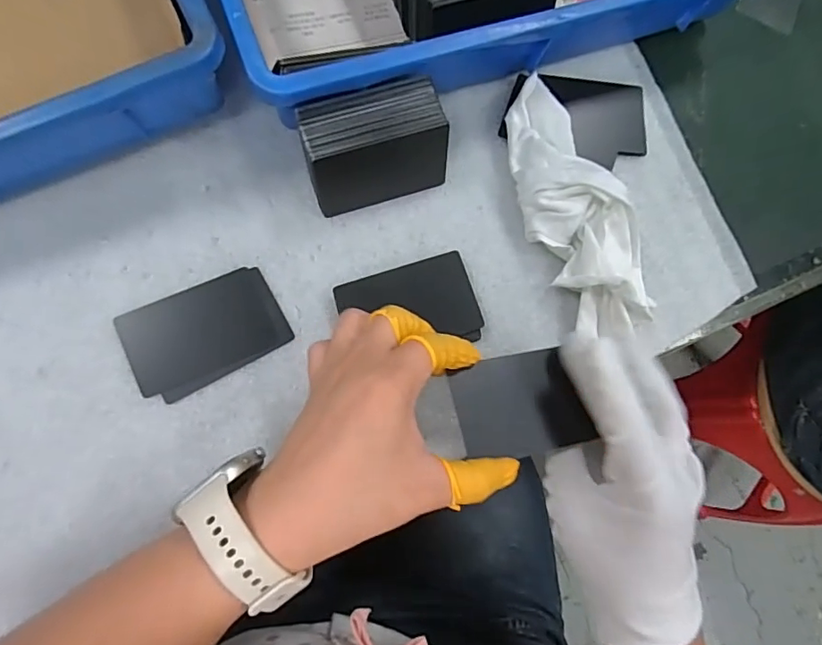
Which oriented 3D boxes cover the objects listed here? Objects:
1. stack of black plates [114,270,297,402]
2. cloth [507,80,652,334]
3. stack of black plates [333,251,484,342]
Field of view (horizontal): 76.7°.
[{"bbox_3d":[-0.127,0.006,0.321,0.091,0.004,0.058,-26,87,-9],"label":"stack of black plates"},{"bbox_3d":[0.108,-0.079,0.339,0.062,0.032,0.167,-25,85,-9],"label":"cloth"},{"bbox_3d":[-0.001,-0.008,0.335,0.084,0.011,0.056,-17,86,-9],"label":"stack of black plates"}]

